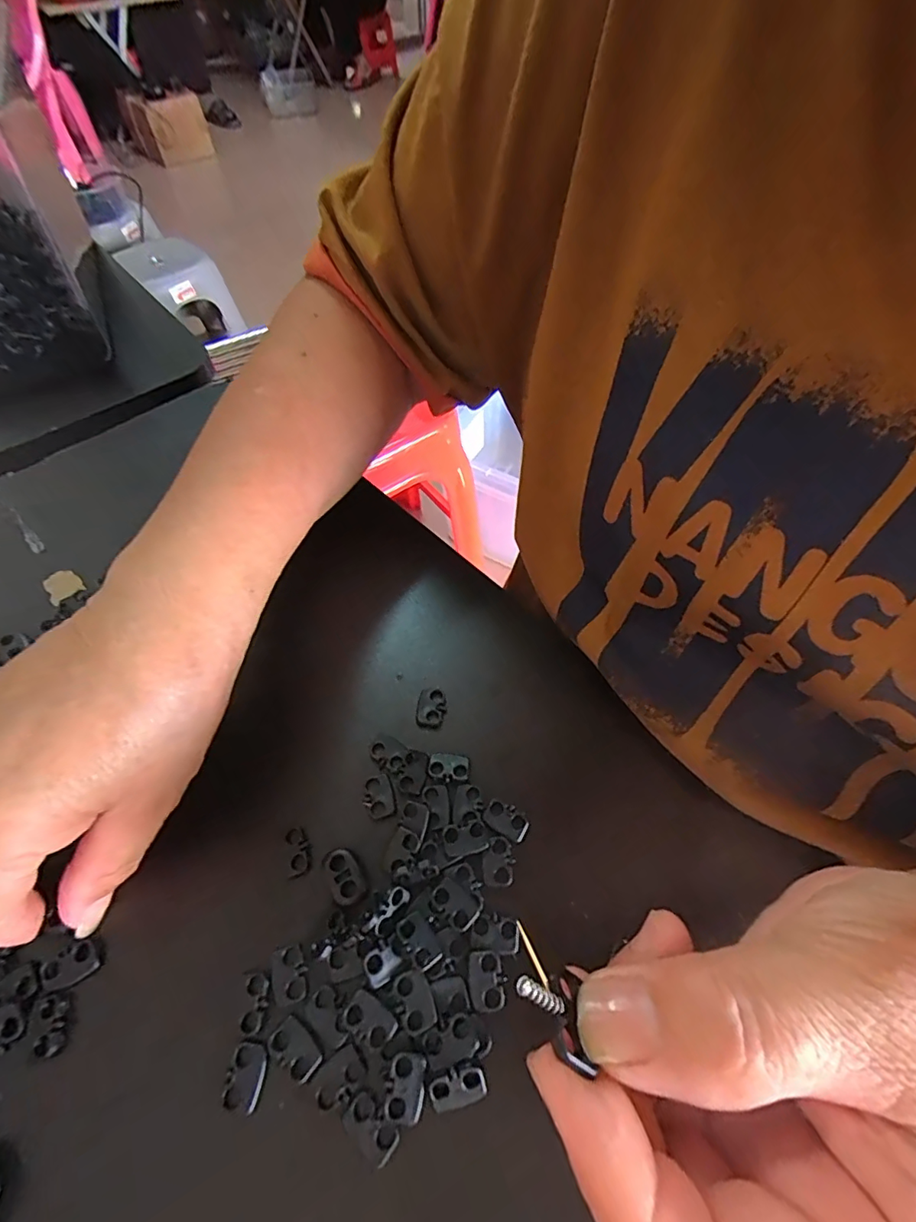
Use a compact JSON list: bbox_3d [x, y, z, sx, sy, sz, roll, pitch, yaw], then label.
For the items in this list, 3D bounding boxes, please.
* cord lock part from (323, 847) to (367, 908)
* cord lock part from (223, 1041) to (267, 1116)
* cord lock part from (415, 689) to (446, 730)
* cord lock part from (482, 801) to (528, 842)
[{"bbox_3d":[-0.044,0.102,0.194,0.012,0.004,0.020,-26,61,-16],"label":"cord lock part"},{"bbox_3d":[-0.069,0.153,0.166,0.012,0.004,0.017,7,58,4],"label":"cord lock part"},{"bbox_3d":[-0.013,0.045,0.233,0.013,0.004,0.018,5,58,3],"label":"cord lock part"},{"bbox_3d":[0.020,0.086,0.208,0.018,0.004,0.012,34,64,20],"label":"cord lock part"}]

